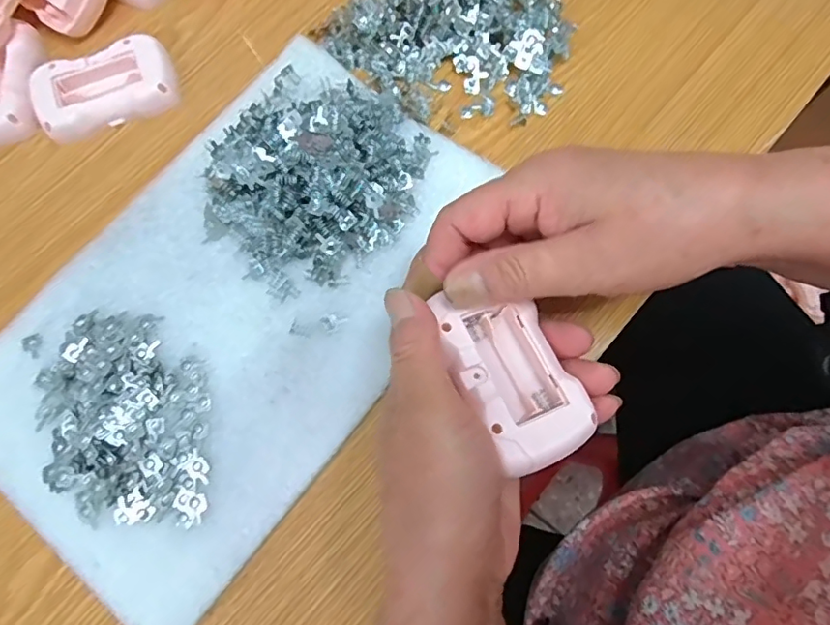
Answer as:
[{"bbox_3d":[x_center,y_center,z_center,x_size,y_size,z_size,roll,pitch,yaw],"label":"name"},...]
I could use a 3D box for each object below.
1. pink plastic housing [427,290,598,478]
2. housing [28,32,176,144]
[{"bbox_3d":[0.043,0.025,0.234,0.043,0.023,0.079,-21,76,-5],"label":"pink plastic housing"},{"bbox_3d":[-0.195,-0.140,0.340,0.084,0.014,0.050,-19,75,-4],"label":"housing"}]

